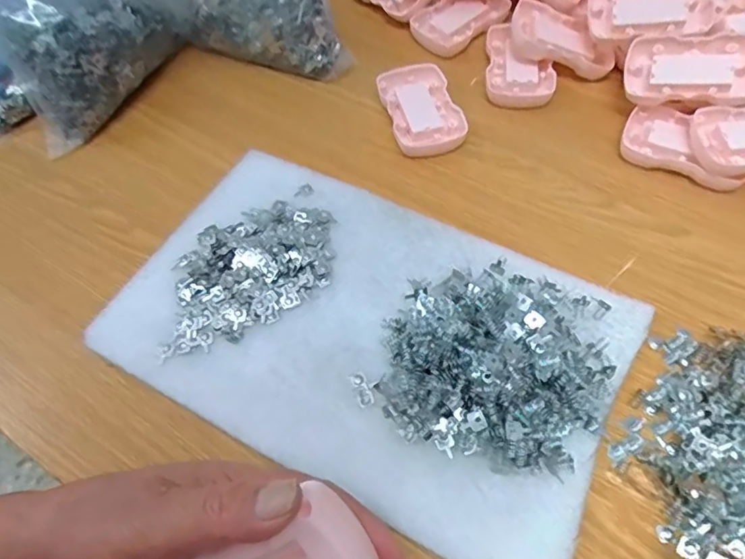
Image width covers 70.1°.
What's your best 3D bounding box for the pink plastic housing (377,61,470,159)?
[{"bbox_3d":[0.038,-0.138,0.424,0.055,0.010,0.093,-15,61,-5],"label":"pink plastic housing"}]

